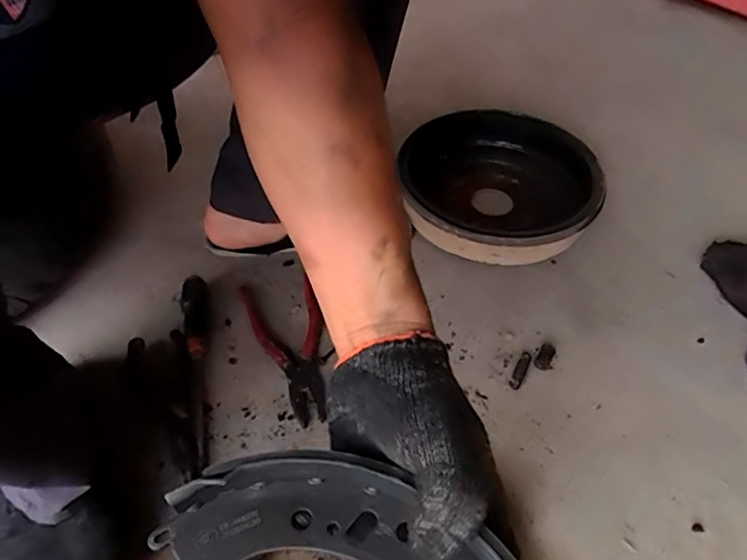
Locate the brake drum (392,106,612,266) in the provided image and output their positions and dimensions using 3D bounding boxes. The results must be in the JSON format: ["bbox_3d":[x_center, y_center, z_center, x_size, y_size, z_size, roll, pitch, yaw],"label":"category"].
[{"bbox_3d":[0.174,-0.122,0.743,0.234,0.080,0.253,0,51,0],"label":"brake drum"}]

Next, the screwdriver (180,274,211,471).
[{"bbox_3d":[-0.189,0.090,0.585,0.030,0.024,0.225,-10,51,-8],"label":"screwdriver"}]

